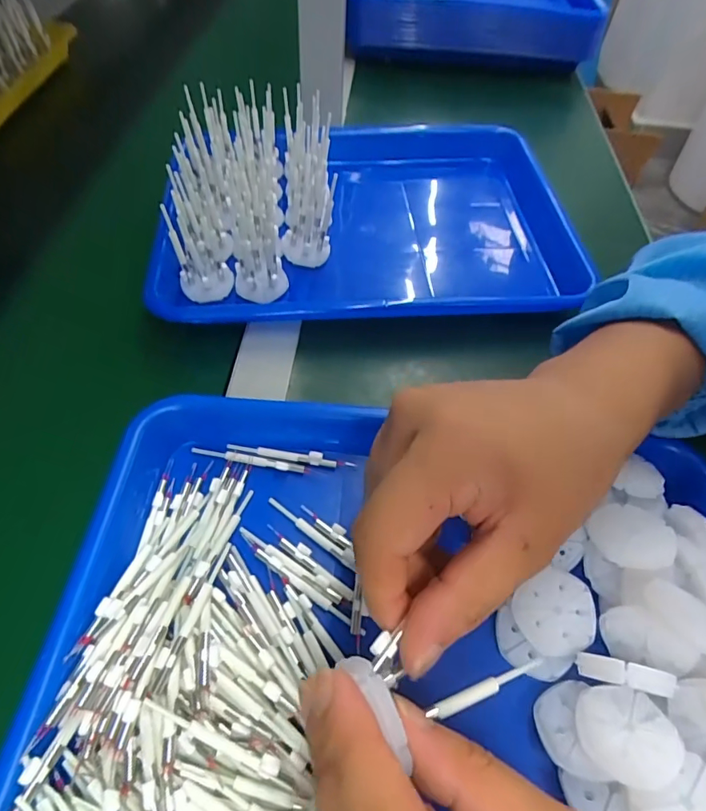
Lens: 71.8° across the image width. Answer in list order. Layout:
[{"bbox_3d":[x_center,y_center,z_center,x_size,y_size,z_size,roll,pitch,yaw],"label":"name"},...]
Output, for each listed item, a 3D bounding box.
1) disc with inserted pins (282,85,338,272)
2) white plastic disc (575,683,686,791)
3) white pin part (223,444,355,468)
[{"bbox_3d":[-0.036,-0.172,0.395,0.041,0.041,0.120,-2,91,-5],"label":"disc with inserted pins"},{"bbox_3d":[0.112,0.133,0.198,0.037,0.006,0.034,-8,31,5],"label":"white plastic disc"},{"bbox_3d":[-0.037,0.030,0.291,0.076,0.006,0.006,9,55,2],"label":"white pin part"}]

